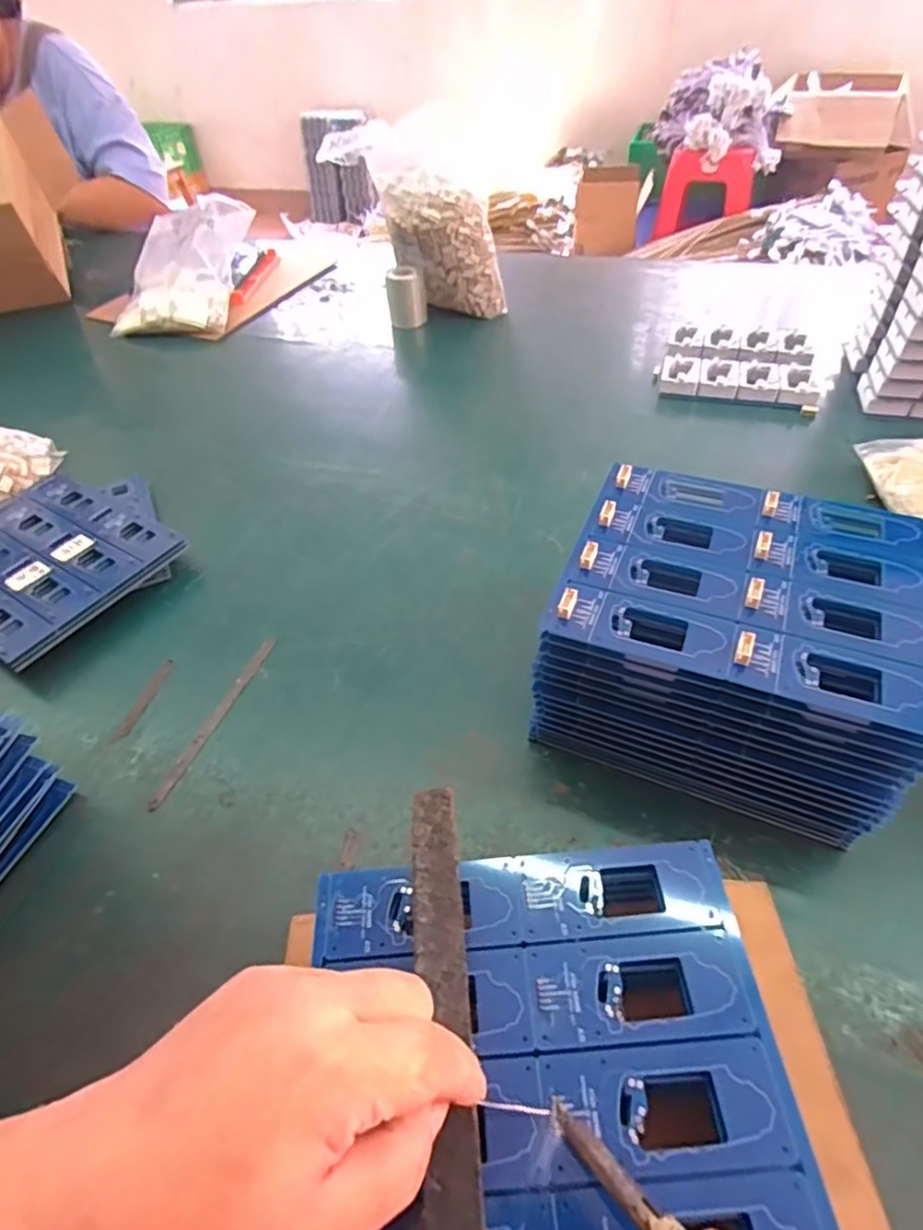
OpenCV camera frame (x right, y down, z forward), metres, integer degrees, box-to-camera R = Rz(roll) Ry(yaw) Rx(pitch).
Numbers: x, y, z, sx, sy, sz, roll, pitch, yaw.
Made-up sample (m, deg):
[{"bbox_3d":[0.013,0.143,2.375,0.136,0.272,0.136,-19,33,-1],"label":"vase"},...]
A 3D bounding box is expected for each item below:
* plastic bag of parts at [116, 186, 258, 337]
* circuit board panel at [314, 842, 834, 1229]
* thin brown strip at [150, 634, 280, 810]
[{"bbox_3d":[-0.405,-0.516,0.959,0.160,0.127,0.255,3,46,8],"label":"plastic bag of parts"},{"bbox_3d":[0.032,0.180,0.262,0.186,0.008,0.160,-5,46,0],"label":"circuit board panel"},{"bbox_3d":[-0.173,0.072,0.454,0.010,0.010,0.144,14,48,17],"label":"thin brown strip"}]

